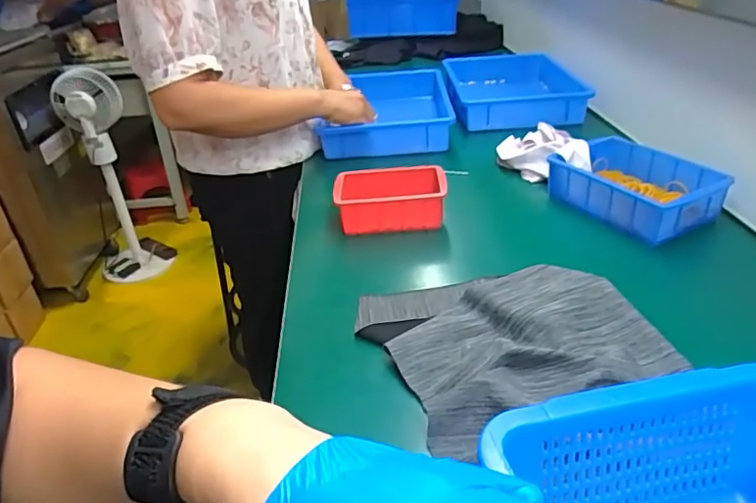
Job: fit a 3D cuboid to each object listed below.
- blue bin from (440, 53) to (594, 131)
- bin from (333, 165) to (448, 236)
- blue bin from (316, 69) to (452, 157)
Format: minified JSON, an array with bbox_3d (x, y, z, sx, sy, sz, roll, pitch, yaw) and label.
[{"bbox_3d":[0.279,-0.342,1.179,0.261,0.074,0.346,-1,31,6],"label":"blue bin"},{"bbox_3d":[0.018,-0.073,0.770,0.151,0.057,0.103,-2,31,4],"label":"bin"},{"bbox_3d":[0.028,-0.277,1.118,0.237,0.080,0.367,-1,31,6],"label":"blue bin"}]

